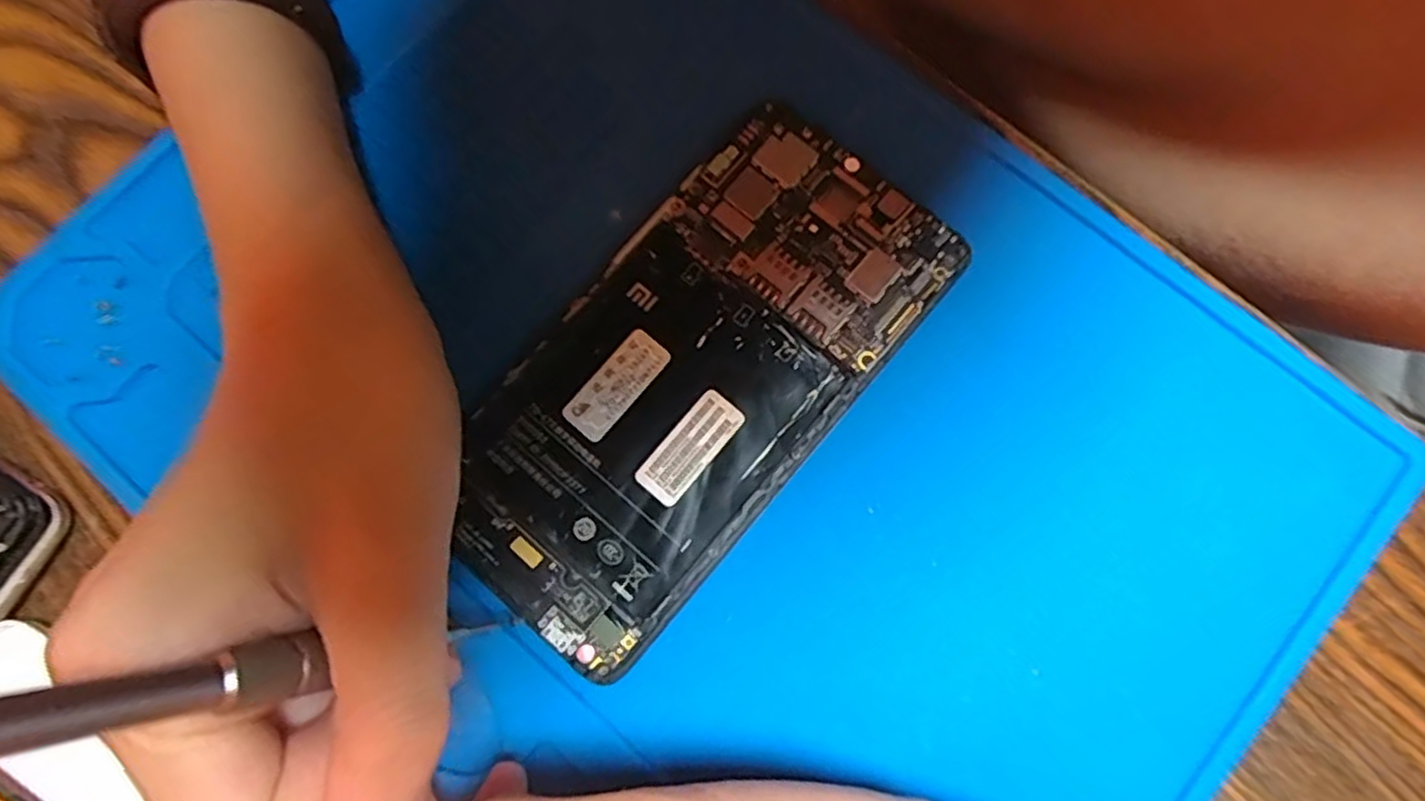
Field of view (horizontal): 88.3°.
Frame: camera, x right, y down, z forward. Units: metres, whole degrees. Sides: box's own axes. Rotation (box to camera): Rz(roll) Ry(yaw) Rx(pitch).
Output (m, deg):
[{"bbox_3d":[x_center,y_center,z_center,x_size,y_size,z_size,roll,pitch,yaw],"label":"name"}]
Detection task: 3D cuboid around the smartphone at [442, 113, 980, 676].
[{"bbox_3d":[-0.005,-0.008,0.191,0.071,0.010,0.146,40,80,8],"label":"smartphone"}]

